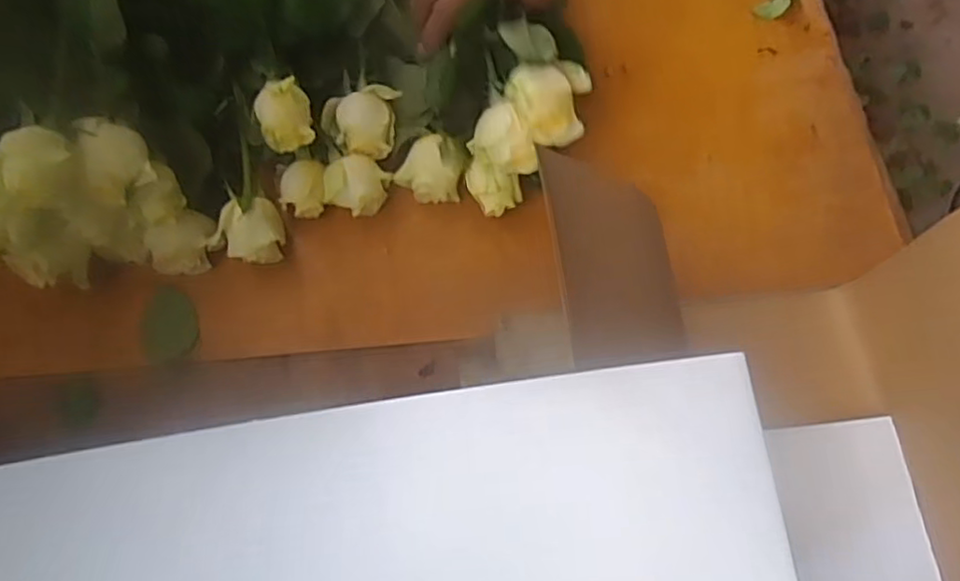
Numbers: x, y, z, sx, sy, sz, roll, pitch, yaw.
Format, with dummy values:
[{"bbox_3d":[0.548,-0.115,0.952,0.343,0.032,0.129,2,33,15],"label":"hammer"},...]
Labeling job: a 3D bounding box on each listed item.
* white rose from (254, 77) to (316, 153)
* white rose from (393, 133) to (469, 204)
[{"bbox_3d":[-0.139,-0.122,0.460,0.037,0.050,0.036,0,70,-1],"label":"white rose"},{"bbox_3d":[-0.036,-0.094,0.494,0.050,0.037,0.044,18,71,5],"label":"white rose"}]

